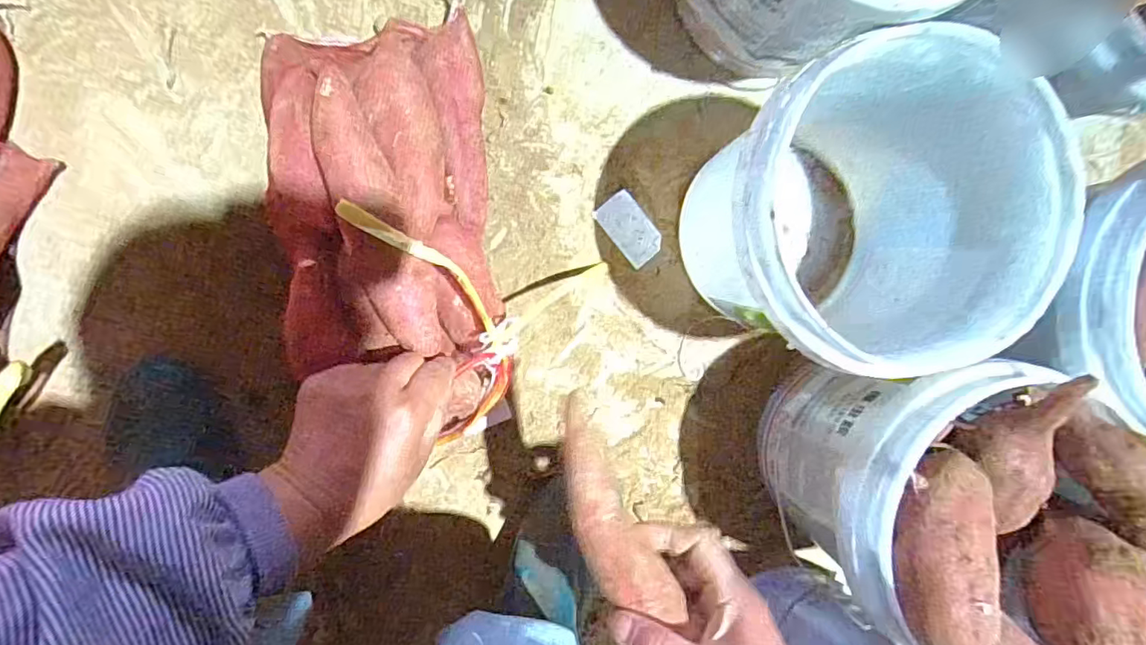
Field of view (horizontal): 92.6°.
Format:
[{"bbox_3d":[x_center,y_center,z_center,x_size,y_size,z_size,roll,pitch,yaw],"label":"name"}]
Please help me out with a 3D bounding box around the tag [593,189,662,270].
[{"bbox_3d":[0.051,-0.083,0.487,0.037,0.004,0.063,-40,100,0],"label":"tag"}]

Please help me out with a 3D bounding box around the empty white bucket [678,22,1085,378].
[{"bbox_3d":[0.192,-0.073,0.411,0.205,0.193,0.187,-1,94,-8],"label":"empty white bucket"}]

